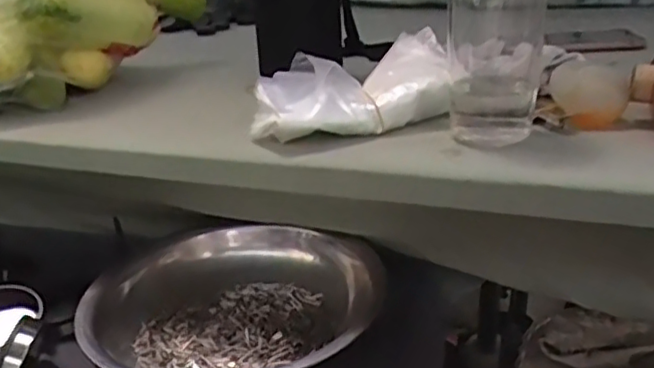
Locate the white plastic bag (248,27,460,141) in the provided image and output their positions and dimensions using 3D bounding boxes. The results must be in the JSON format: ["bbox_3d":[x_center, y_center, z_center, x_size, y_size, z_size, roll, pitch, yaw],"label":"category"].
[{"bbox_3d":[0.019,-0.077,0.521,0.161,0.058,0.080,-7,23,-6],"label":"white plastic bag"}]

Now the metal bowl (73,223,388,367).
[{"bbox_3d":[-0.080,0.114,0.579,0.243,0.056,0.243,-3,23,1],"label":"metal bowl"}]

